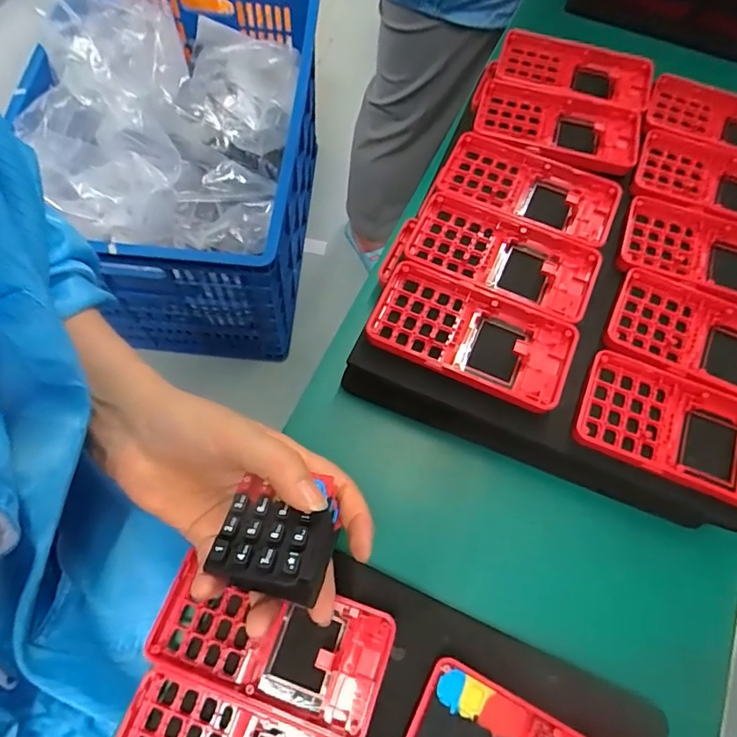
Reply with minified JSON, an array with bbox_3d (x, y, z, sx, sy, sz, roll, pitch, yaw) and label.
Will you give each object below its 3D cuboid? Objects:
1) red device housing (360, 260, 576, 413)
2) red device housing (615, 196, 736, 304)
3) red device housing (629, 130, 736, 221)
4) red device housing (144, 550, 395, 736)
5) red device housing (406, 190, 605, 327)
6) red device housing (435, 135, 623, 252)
[{"bbox_3d":[0.065,-0.021,0.318,0.124,0.013,0.063,23,67,8],"label":"red device housing"},{"bbox_3d":[0.241,-0.077,0.351,0.128,0.010,0.072,22,67,7],"label":"red device housing"},{"bbox_3d":[0.263,-0.139,0.378,0.126,0.010,0.076,22,67,7],"label":"red device housing"},{"bbox_3d":[-0.053,0.148,0.271,0.122,0.014,0.059,13,66,4],"label":"red device housing"},{"bbox_3d":[0.091,-0.074,0.346,0.125,0.016,0.066,23,67,7],"label":"red device housing"},{"bbox_3d":[0.117,-0.131,0.369,0.125,0.011,0.070,24,67,8],"label":"red device housing"}]

